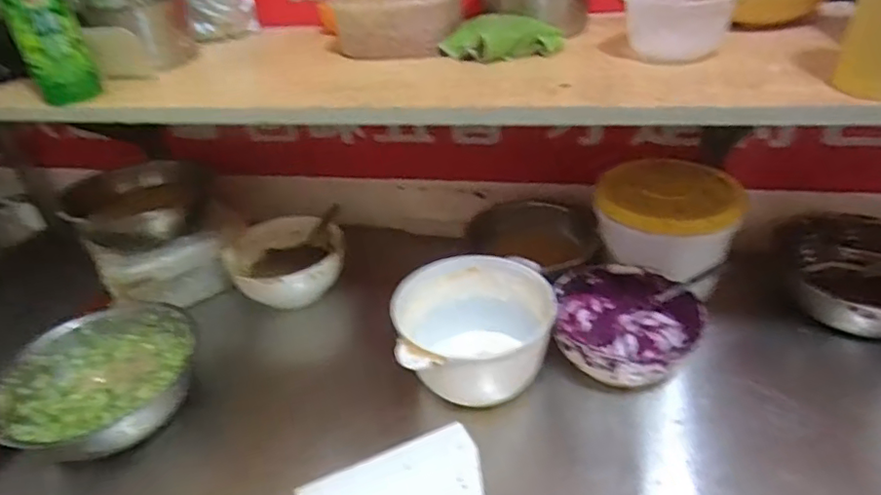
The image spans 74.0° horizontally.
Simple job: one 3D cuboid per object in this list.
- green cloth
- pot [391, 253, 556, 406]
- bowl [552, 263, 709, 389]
[{"bbox_3d":[0.071,-0.237,0.664,0.140,0.034,0.068,-8,33,-3],"label":"green cloth"},{"bbox_3d":[0.043,0.105,0.723,0.187,0.137,0.165,-10,33,-6],"label":"pot"},{"bbox_3d":[0.229,0.102,0.732,0.162,0.073,0.177,-5,33,3],"label":"bowl"}]

